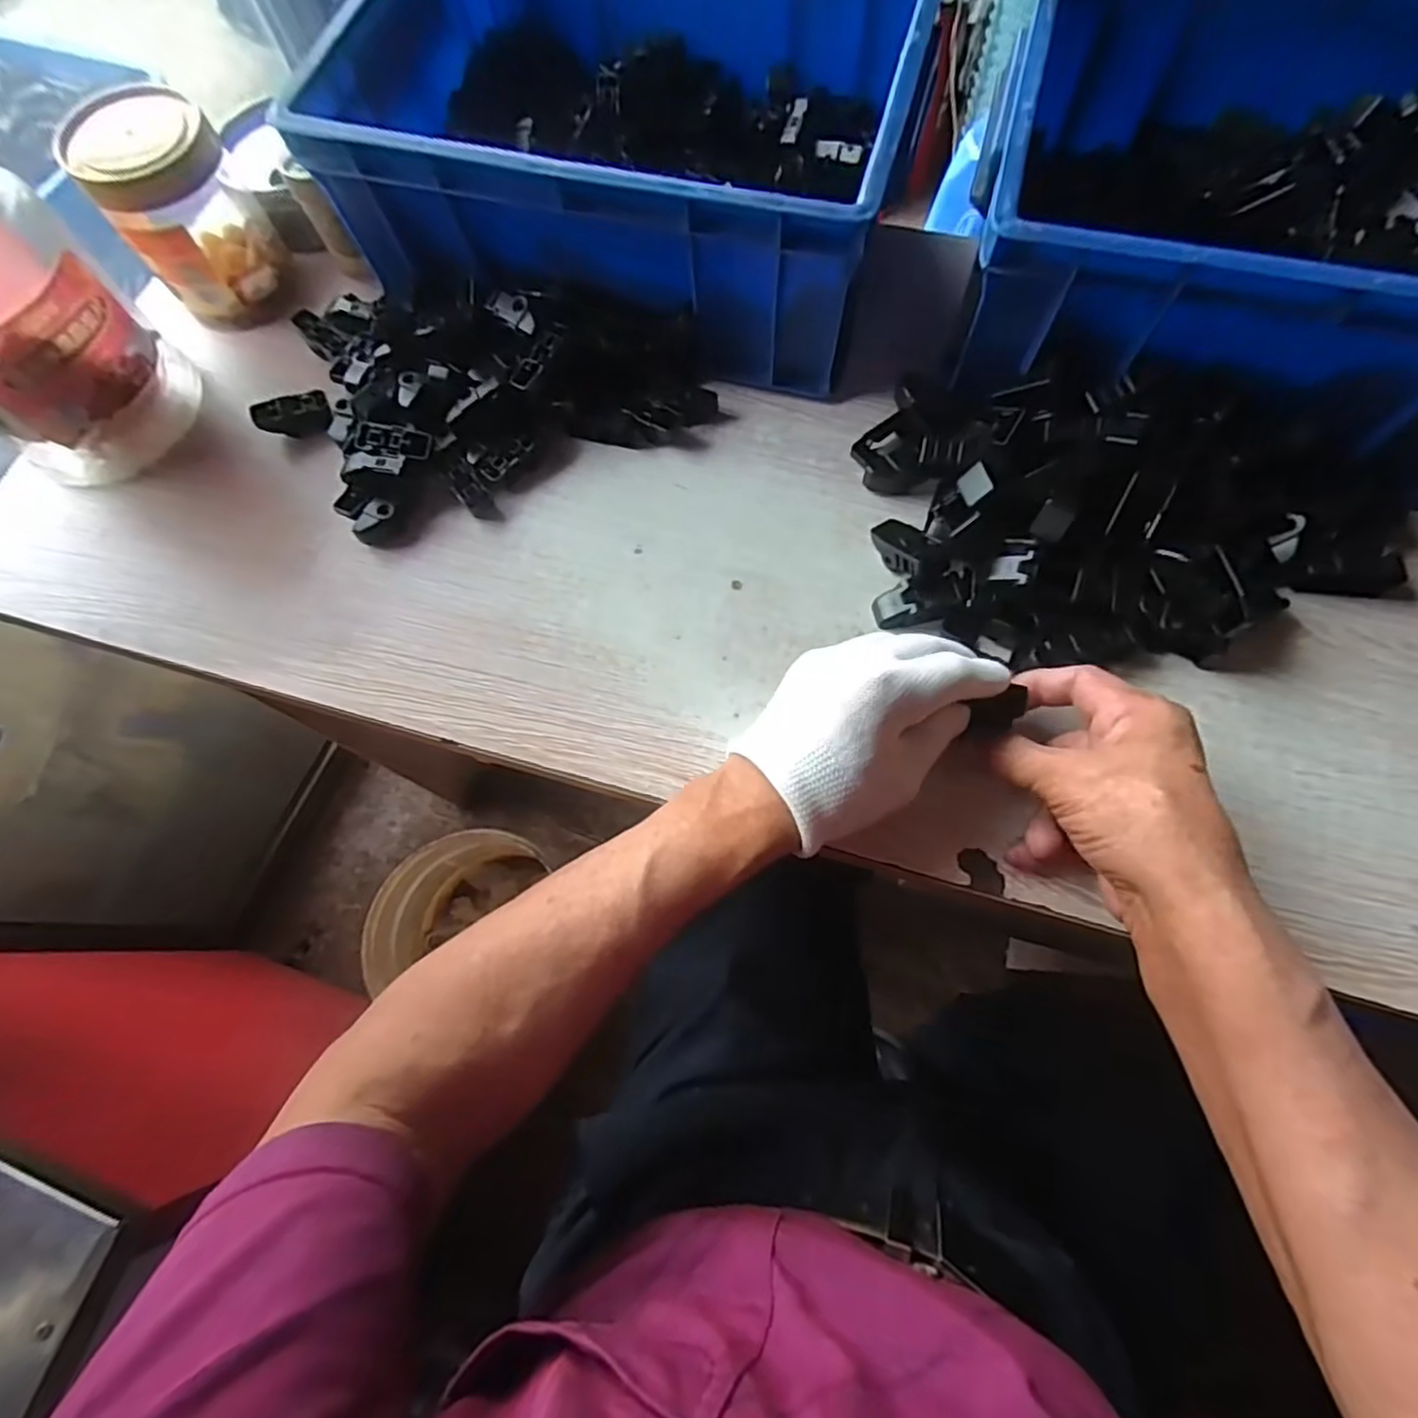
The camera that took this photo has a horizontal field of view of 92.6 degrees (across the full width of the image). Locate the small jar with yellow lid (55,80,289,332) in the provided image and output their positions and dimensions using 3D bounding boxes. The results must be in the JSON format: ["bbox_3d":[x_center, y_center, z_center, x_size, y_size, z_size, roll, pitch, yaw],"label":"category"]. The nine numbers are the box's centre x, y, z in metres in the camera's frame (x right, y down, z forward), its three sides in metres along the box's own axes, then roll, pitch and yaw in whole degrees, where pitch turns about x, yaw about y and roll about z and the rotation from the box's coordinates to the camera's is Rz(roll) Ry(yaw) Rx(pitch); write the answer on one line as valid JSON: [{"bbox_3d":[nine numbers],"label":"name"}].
[{"bbox_3d":[-0.351,-0.336,0.454,0.085,0.111,0.095,-38,74,-10],"label":"small jar with yellow lid"}]

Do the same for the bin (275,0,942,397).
[{"bbox_3d":[-0.044,-0.373,0.447,0.327,0.128,0.257,15,72,7],"label":"bin"}]

